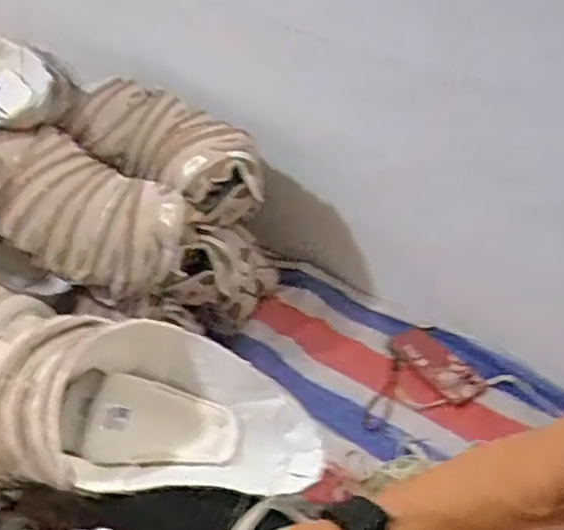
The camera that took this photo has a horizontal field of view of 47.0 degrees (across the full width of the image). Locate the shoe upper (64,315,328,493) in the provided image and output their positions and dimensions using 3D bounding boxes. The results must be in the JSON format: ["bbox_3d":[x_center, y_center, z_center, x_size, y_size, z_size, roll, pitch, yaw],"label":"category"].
[{"bbox_3d":[-0.086,0.141,0.586,0.243,0.111,0.148,-5,39,-9],"label":"shoe upper"}]

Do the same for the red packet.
[{"bbox_3d":[0.254,0.163,1.062,0.074,0.016,0.165,-25,46,-30],"label":"red packet"}]

